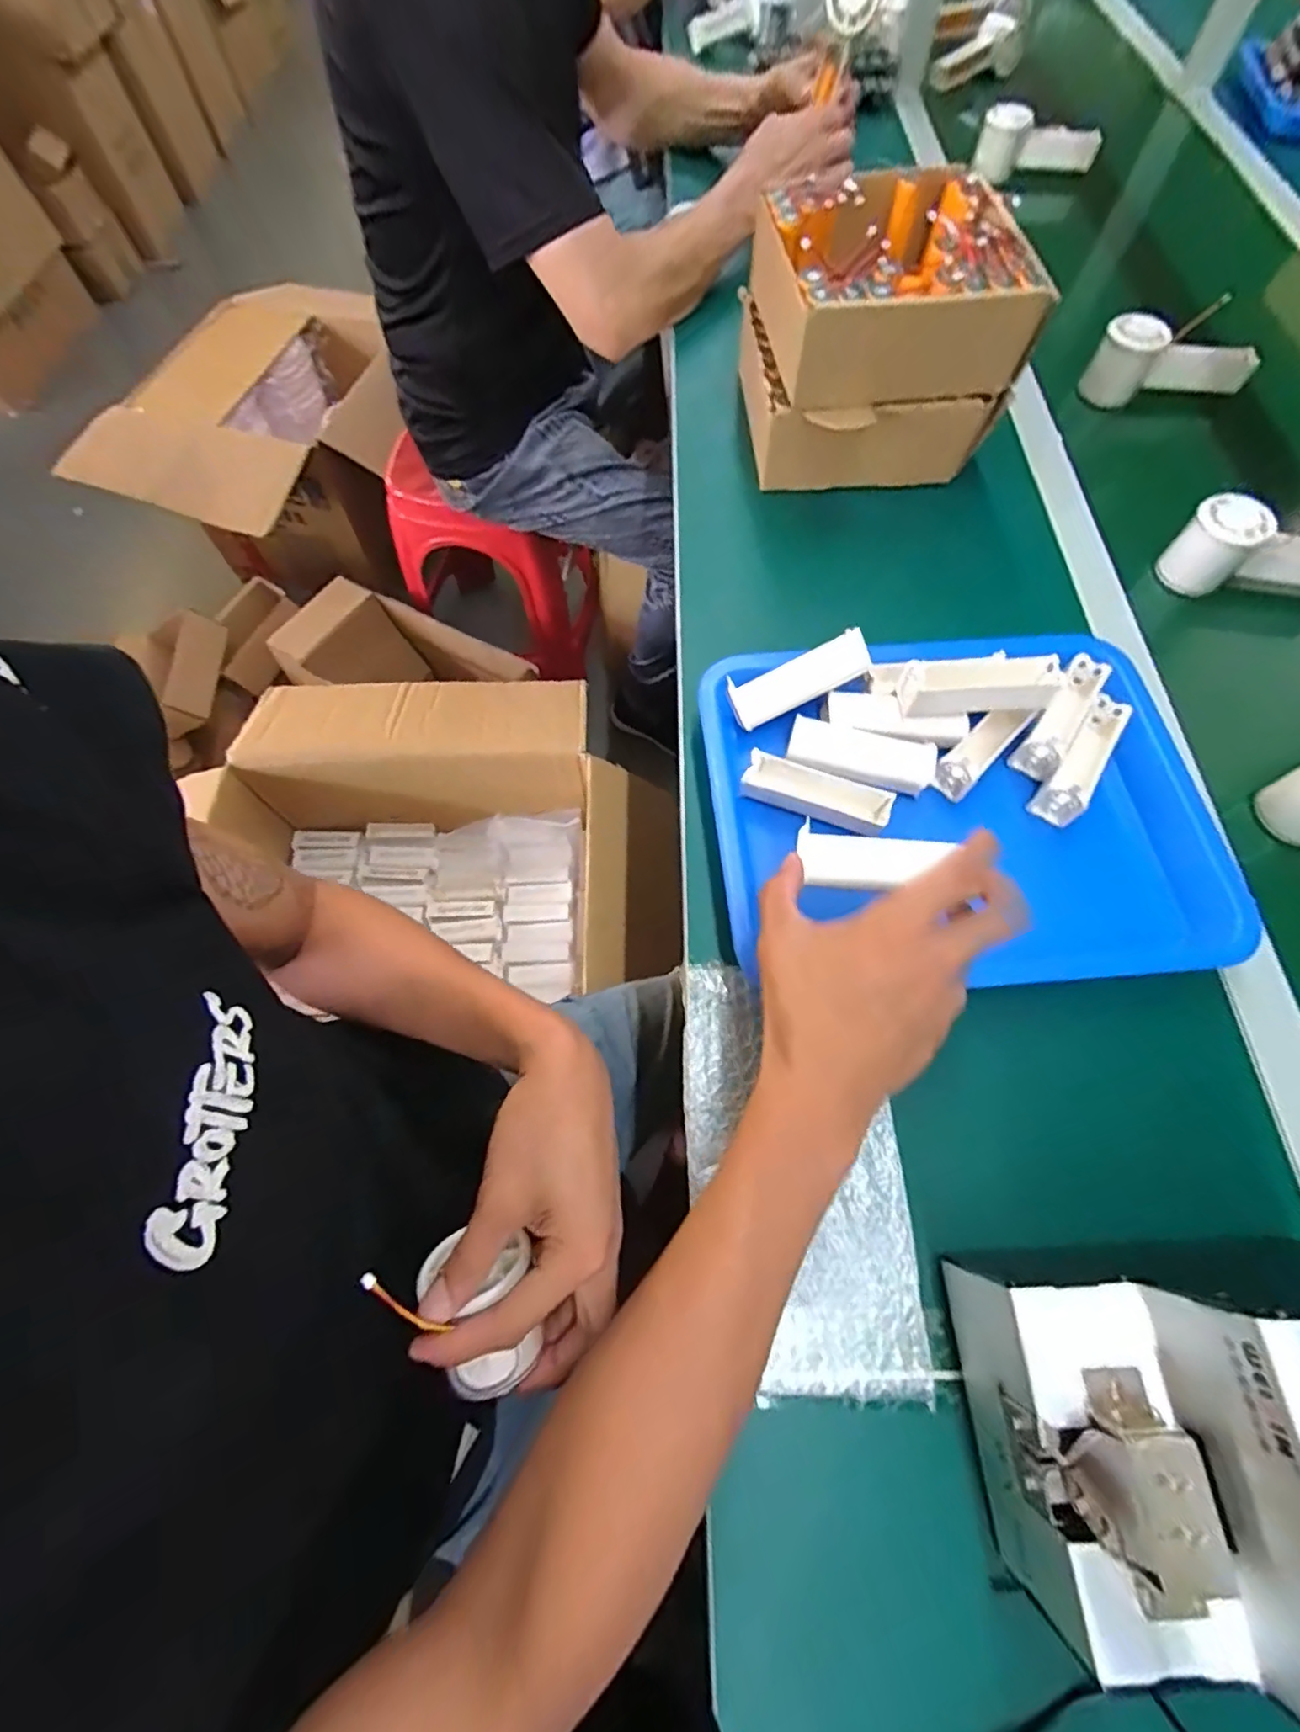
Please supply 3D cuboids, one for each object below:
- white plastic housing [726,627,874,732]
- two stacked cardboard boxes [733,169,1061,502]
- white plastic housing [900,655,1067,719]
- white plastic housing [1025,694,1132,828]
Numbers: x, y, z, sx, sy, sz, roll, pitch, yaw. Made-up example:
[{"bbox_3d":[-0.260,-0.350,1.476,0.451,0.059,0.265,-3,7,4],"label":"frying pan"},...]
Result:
[{"bbox_3d":[0.109,-0.137,0.457,0.104,0.018,0.035,-26,68,4],"label":"white plastic housing"},{"bbox_3d":[0.197,-0.480,0.563,0.208,0.143,0.191,-5,66,-2],"label":"two stacked cardboard boxes"},{"bbox_3d":[0.229,-0.126,0.435,0.106,0.034,0.028,-3,66,-1],"label":"white plastic housing"},{"bbox_3d":[0.312,-0.078,0.446,0.030,0.035,0.103,36,71,15],"label":"white plastic housing"}]

